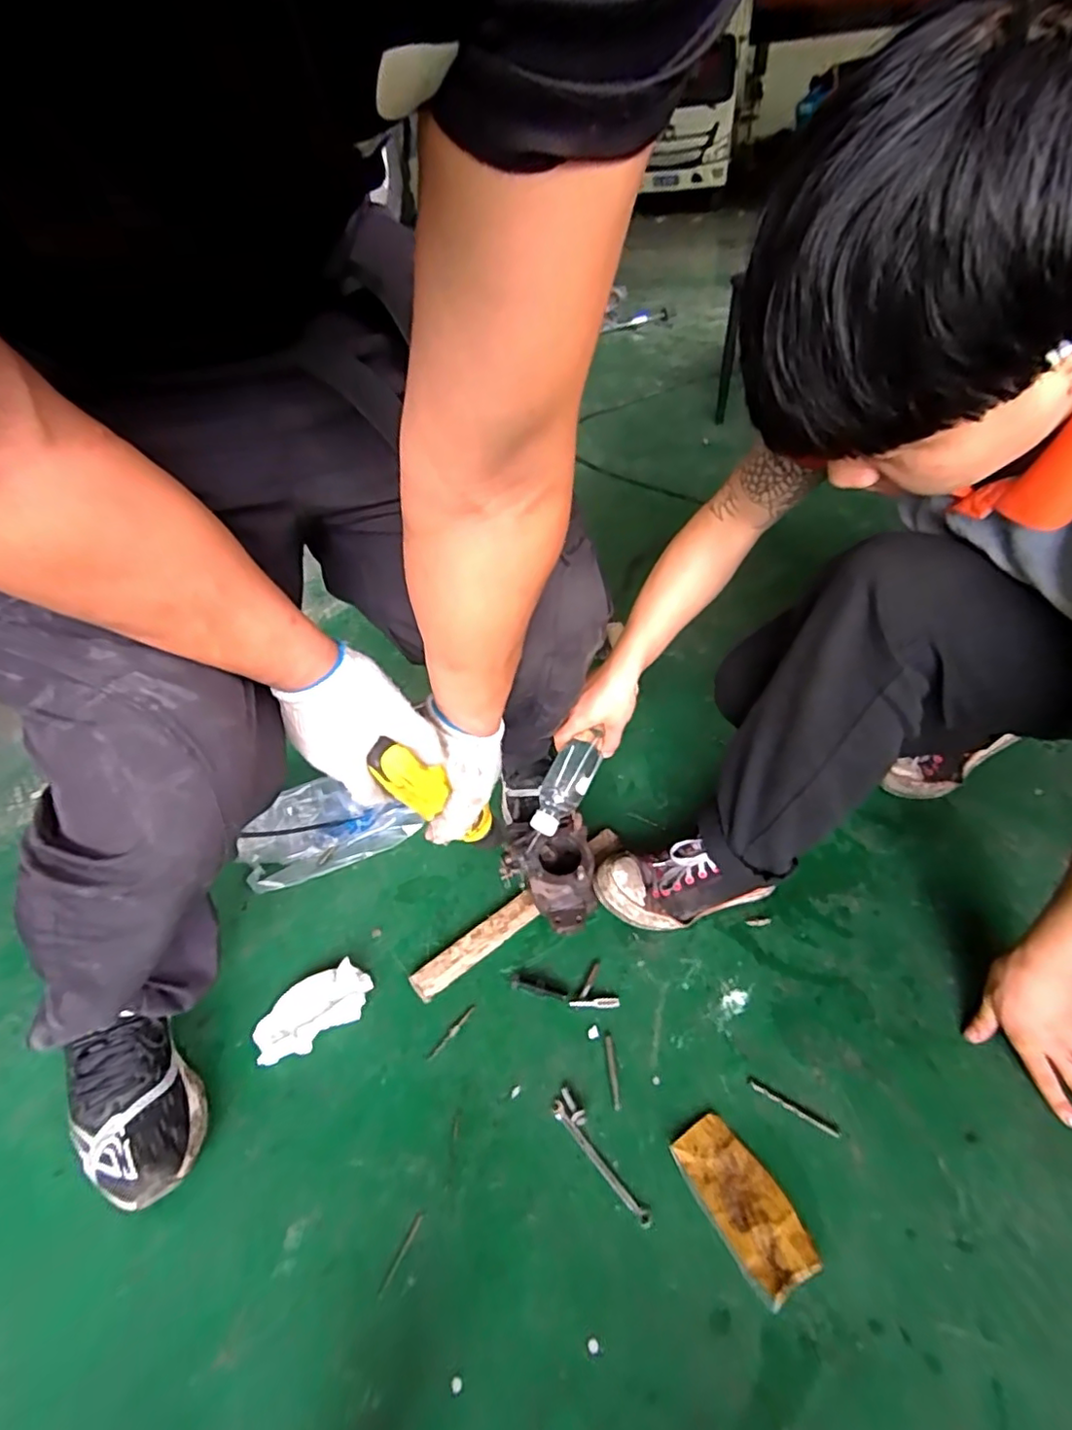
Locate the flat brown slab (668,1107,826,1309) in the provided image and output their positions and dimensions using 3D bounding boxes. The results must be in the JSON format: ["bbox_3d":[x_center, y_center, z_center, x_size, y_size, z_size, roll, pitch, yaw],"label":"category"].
[{"bbox_3d":[0.192,0.453,0.562,0.068,0.005,0.133,-23,46,-20],"label":"flat brown slab"}]

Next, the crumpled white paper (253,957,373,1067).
[{"bbox_3d":[-0.263,0.349,0.712,0.133,0.022,0.079,-31,49,-26],"label":"crumpled white paper"}]

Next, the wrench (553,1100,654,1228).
[{"bbox_3d":[0.063,0.444,0.601,0.014,0.004,0.132,-32,50,-27],"label":"wrench"}]

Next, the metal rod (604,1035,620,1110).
[{"bbox_3d":[0.082,0.382,0.646,0.009,0.006,0.072,-5,43,-1],"label":"metal rod"}]

